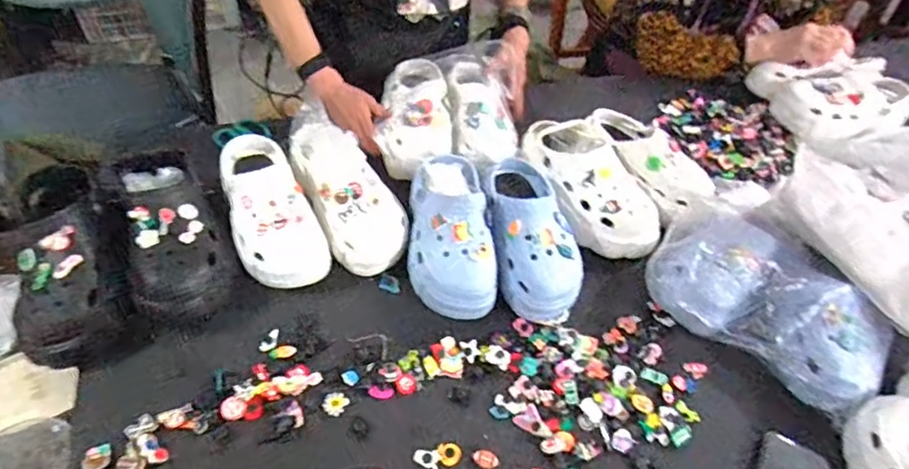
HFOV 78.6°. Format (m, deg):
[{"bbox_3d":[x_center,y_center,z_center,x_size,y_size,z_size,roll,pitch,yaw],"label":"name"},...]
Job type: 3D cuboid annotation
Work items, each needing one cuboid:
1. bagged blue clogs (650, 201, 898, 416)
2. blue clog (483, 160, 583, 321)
[{"bbox_3d":[0.415,0.085,0.736,0.296,0.120,0.168,35,56,23],"label":"bagged blue clogs"},{"bbox_3d":[0.104,-0.001,0.776,0.104,0.107,0.236,-6,51,-9],"label":"blue clog"}]

